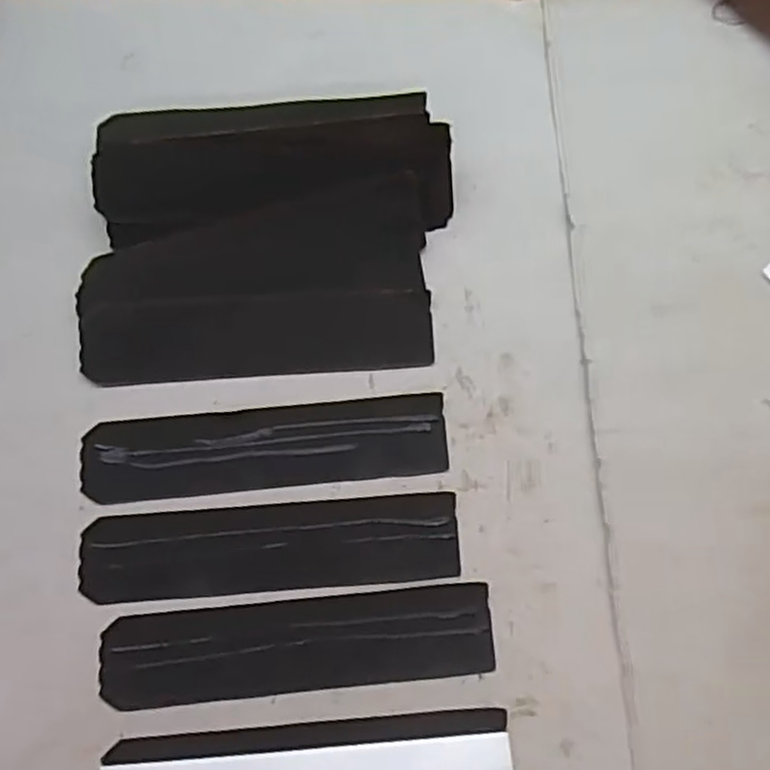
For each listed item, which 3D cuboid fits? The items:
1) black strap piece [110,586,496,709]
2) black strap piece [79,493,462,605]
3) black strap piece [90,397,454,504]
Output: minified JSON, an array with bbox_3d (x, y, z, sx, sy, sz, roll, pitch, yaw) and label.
[{"bbox_3d":[-0.031,0.095,0.273,0.139,0.004,0.031,-5,75,-2],"label":"black strap piece"},{"bbox_3d":[-0.042,0.061,0.282,0.138,0.004,0.031,-4,75,-1],"label":"black strap piece"},{"bbox_3d":[-0.046,0.025,0.296,0.139,0.004,0.032,-5,75,-2],"label":"black strap piece"}]

